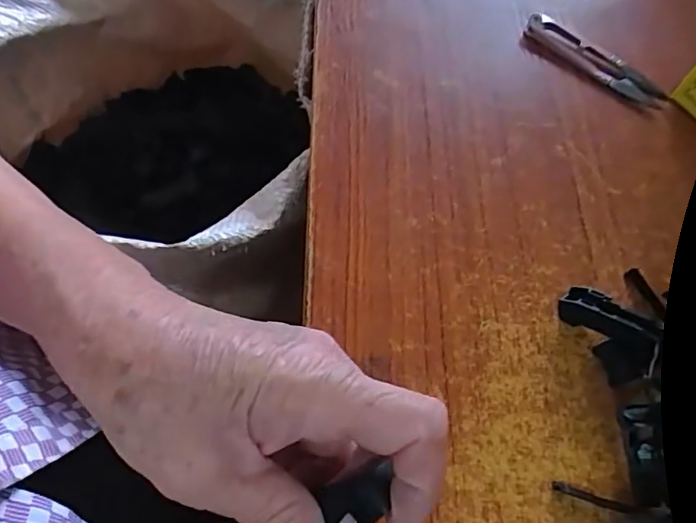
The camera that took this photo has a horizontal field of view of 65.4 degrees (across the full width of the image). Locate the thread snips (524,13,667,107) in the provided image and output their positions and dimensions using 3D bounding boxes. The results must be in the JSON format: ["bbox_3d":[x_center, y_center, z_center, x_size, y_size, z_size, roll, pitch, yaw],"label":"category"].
[{"bbox_3d":[0.165,-0.136,0.362,0.097,0.015,0.019,40,69,17],"label":"thread snips"}]

